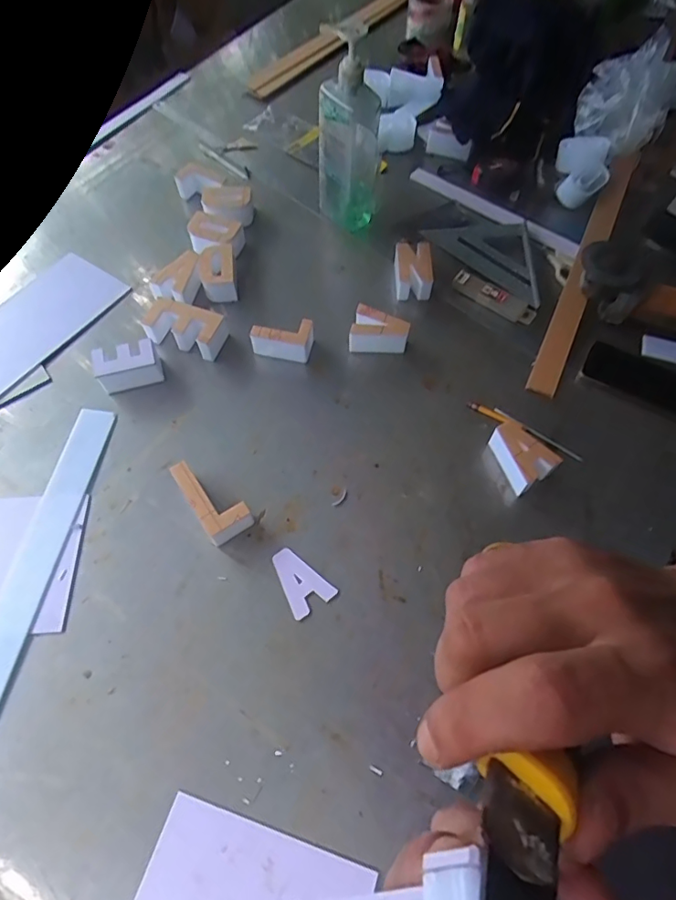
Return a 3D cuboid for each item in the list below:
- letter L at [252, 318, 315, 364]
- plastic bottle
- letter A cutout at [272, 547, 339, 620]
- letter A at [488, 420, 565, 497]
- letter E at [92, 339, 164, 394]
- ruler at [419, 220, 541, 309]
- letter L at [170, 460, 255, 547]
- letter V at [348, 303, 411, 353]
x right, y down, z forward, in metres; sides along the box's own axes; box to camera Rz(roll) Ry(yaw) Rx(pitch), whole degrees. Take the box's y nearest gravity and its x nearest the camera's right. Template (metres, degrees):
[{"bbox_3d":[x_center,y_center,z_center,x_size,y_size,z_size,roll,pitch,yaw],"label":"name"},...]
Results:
[{"bbox_3d":[-0.083,-0.165,0.771,0.087,0.052,0.050,11,62,6],"label":"letter L"},{"bbox_3d":[0.017,-0.492,0.807,0.089,0.277,0.059,-6,61,-4],"label":"plastic bottle"},{"bbox_3d":[-0.046,0.154,0.623,0.053,0.004,0.083,-29,65,-16],"label":"letter A cutout"},{"bbox_3d":[0.236,0.008,0.678,0.059,0.043,0.084,-31,66,-16],"label":"letter A"},{"bbox_3d":[-0.300,-0.119,0.740,0.087,0.051,0.059,-20,63,-11],"label":"letter E"},{"bbox_3d":[0.273,-0.342,0.870,0.239,0.012,0.147,41,68,20],"label":"ruler"},{"bbox_3d":[-0.159,0.059,0.652,0.055,0.047,0.108,-32,66,-17],"label":"letter L"},{"bbox_3d":[0.063,-0.174,0.773,0.084,0.048,0.060,12,62,6],"label":"letter V"}]

